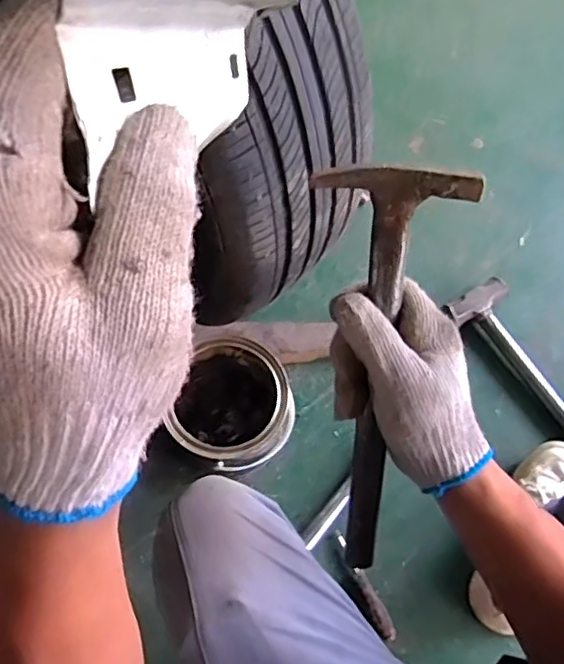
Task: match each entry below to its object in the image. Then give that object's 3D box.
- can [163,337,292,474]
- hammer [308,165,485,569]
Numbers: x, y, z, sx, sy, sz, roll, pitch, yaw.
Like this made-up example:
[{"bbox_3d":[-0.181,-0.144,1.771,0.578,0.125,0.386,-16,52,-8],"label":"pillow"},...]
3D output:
[{"bbox_3d":[-0.065,0.105,0.847,0.155,0.169,0.161,2,68,-4],"label":"can"},{"bbox_3d":[0.065,0.040,0.408,0.086,0.032,0.292,-1,114,-3],"label":"hammer"}]

